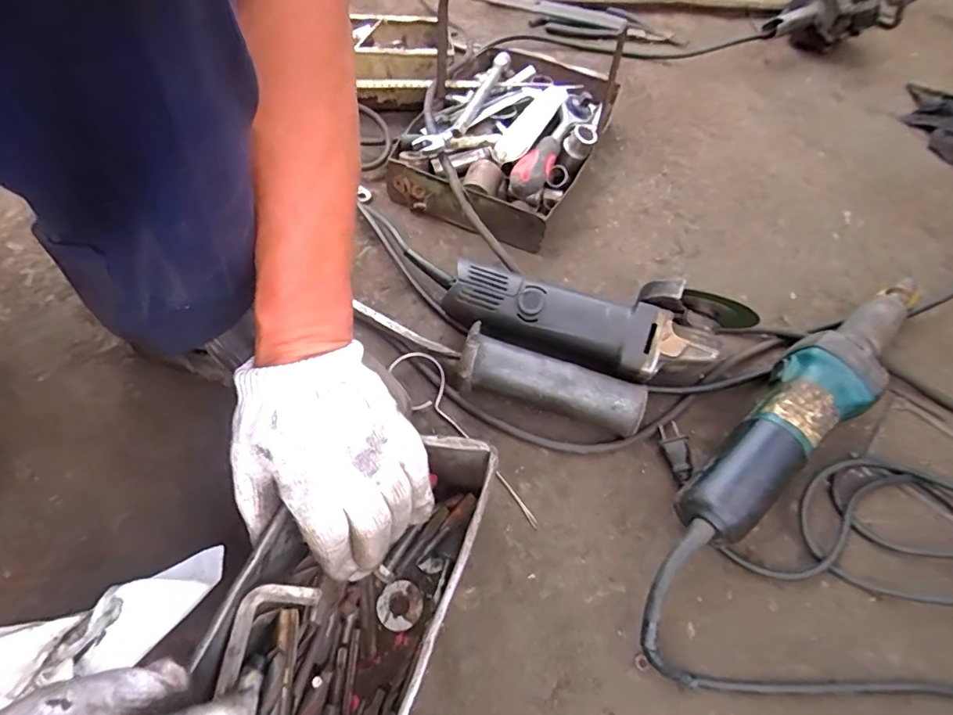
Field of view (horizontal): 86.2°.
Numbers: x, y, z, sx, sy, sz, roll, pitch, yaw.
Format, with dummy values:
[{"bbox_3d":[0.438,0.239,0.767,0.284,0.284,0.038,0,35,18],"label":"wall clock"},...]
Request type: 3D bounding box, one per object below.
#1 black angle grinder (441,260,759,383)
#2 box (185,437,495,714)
[{"bbox_3d":[0.106,-0.035,0.477,0.272,0.094,0.091,14,57,4],"label":"black angle grinder"},{"bbox_3d":[-0.093,0.191,0.319,0.116,0.098,0.302,20,58,8],"label":"box"}]

